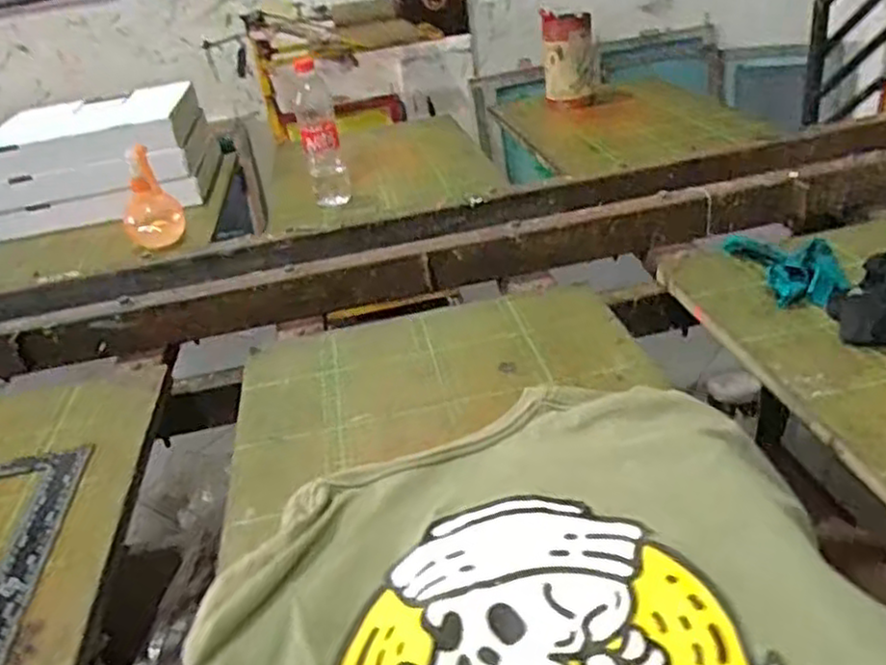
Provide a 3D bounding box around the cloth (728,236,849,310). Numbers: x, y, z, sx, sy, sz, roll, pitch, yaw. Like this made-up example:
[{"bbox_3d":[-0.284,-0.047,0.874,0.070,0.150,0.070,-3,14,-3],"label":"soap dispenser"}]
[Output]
[{"bbox_3d":[0.387,-0.078,0.828,0.082,0.033,0.169,-7,27,1],"label":"cloth"}]

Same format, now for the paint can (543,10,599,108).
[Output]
[{"bbox_3d":[0.277,-0.594,1.618,0.109,0.183,0.111,-3,30,11],"label":"paint can"}]

